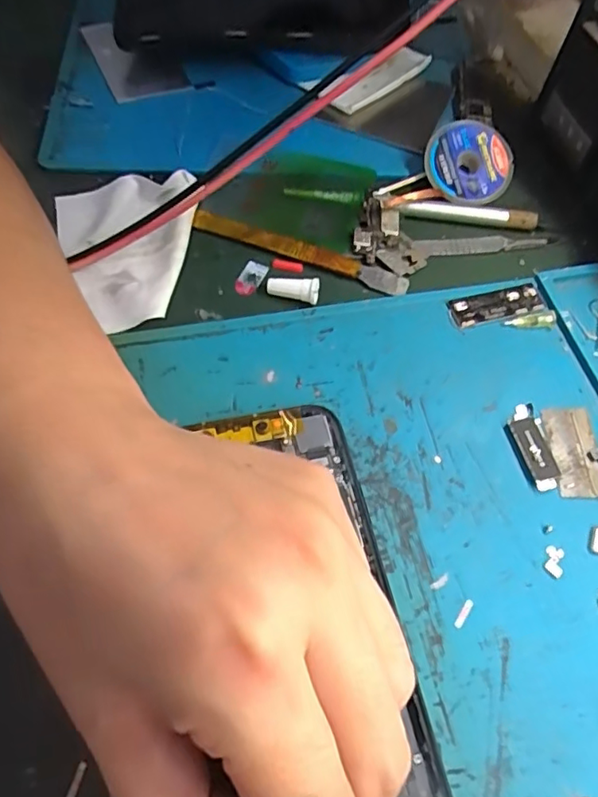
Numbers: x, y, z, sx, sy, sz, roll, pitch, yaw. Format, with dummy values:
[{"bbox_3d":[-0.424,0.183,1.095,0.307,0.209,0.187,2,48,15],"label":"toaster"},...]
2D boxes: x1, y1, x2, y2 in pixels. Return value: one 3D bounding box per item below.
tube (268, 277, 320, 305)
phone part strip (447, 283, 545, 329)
[{"bbox_3d":[-0.002,-0.050,0.254,0.023,0.008,0.009,13,60,6],"label":"tube"},{"bbox_3d":[0.090,-0.043,0.259,0.043,0.004,0.017,-12,61,-9],"label":"phone part strip"}]

